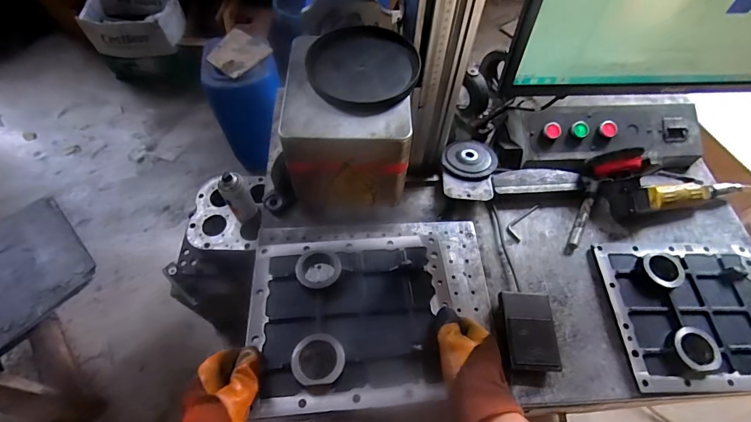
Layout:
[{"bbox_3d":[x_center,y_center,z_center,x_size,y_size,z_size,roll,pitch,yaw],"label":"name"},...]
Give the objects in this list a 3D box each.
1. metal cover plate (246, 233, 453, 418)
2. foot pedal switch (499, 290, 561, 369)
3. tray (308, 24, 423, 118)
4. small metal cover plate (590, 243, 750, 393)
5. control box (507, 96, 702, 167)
[{"bbox_3d":[-0.029,0.121,0.461,0.240,0.034,0.208,-3,58,-4],"label":"metal cover plate"},{"bbox_3d":[0.209,0.159,0.519,0.065,0.024,0.106,3,60,0],"label":"foot pedal switch"},{"bbox_3d":[-0.008,-0.118,0.308,0.089,0.012,0.087,1,58,-2],"label":"tray"},{"bbox_3d":[0.474,0.141,0.545,0.266,0.022,0.208,-1,60,-2],"label":"small metal cover plate"},{"bbox_3d":[0.413,-0.138,0.670,0.321,0.065,0.139,-3,60,-3],"label":"control box"}]

